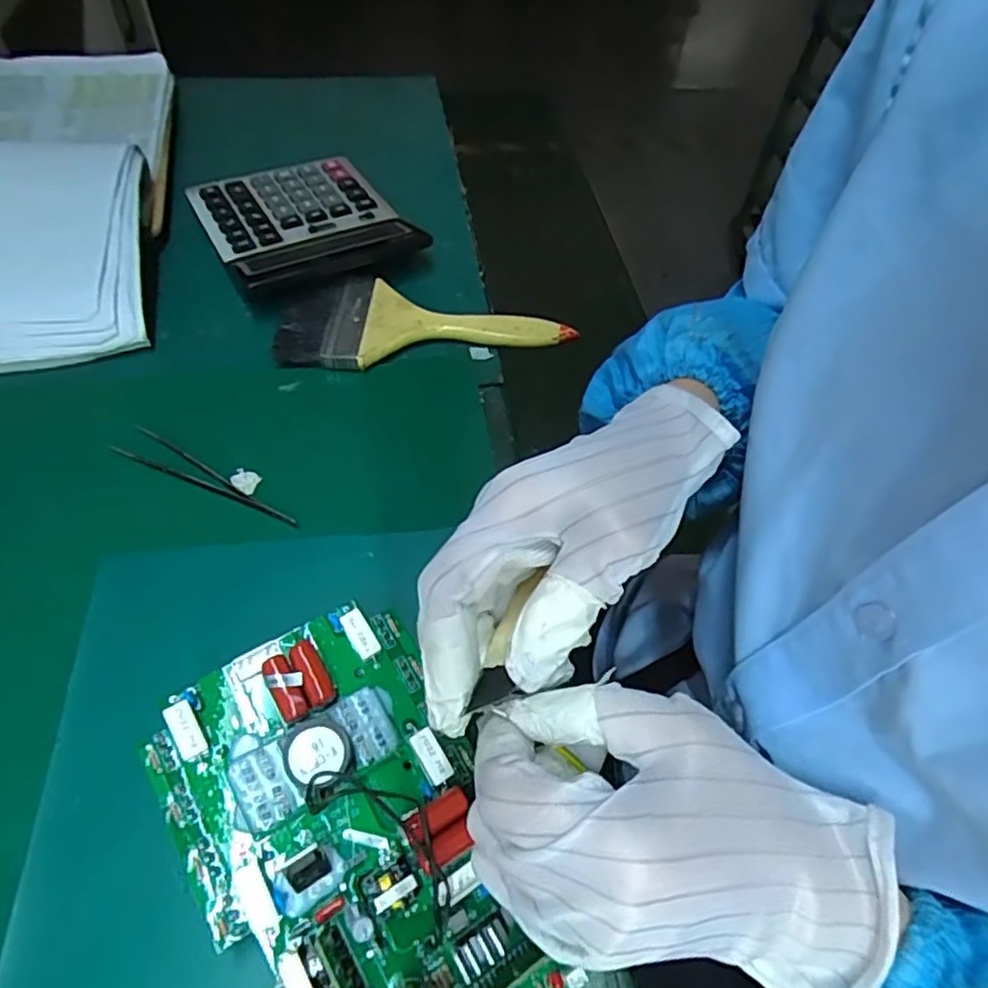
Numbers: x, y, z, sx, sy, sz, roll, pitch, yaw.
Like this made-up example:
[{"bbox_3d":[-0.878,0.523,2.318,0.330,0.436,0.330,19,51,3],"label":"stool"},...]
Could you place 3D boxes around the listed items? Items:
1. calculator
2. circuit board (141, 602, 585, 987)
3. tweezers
[{"bbox_3d":[-0.153,-0.222,0.519,0.141,0.023,0.169,-23,59,-20],"label":"calculator"},{"bbox_3d":[-0.054,0.135,0.247,0.109,0.031,0.175,-27,73,-21],"label":"circuit board"},{"bbox_3d":[-0.175,-0.007,0.386,0.129,0.004,0.020,28,57,15],"label":"tweezers"}]

